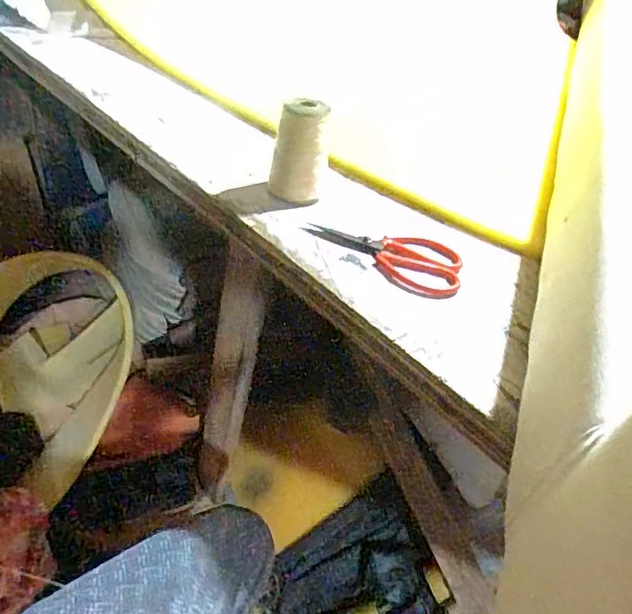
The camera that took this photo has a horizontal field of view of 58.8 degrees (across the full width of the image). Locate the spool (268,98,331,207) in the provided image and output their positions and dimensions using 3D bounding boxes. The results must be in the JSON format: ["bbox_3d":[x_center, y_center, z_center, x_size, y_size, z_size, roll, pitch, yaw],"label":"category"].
[{"bbox_3d":[-0.020,-0.184,0.663,0.067,0.110,0.054,5,44,-5],"label":"spool"}]

